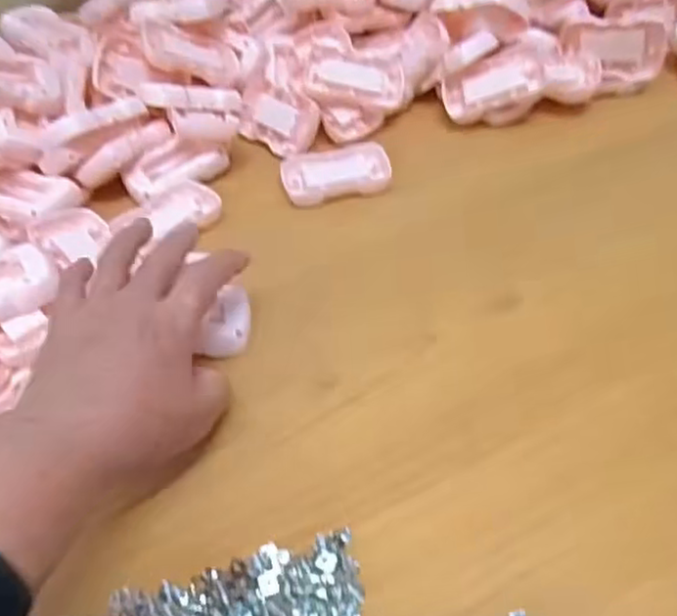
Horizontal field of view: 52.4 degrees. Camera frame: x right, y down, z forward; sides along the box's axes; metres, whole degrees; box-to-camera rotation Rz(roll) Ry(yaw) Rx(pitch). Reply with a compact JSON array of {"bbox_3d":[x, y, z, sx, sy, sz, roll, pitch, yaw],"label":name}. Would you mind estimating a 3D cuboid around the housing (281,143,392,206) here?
[{"bbox_3d":[-0.002,-0.116,0.578,0.088,0.013,0.065,-8,48,-6],"label":"housing"}]

